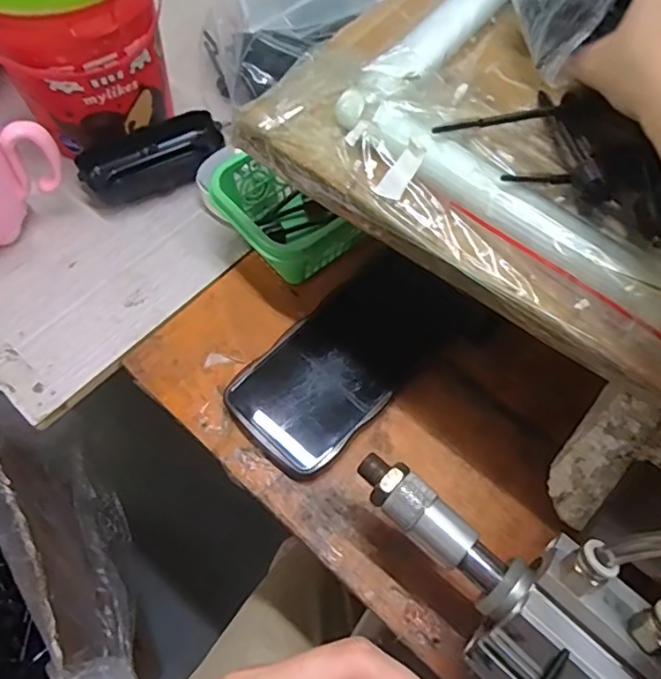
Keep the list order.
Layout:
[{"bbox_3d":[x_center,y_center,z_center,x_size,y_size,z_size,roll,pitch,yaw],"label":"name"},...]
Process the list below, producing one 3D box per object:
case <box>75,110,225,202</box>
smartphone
[{"bbox_3d":[-0.138,-0.143,0.447,0.110,0.027,0.048,-27,65,-14],"label":"case"},{"bbox_3d":[0.012,0.010,0.365,0.077,0.014,0.159,40,68,19],"label":"smartphone"}]

